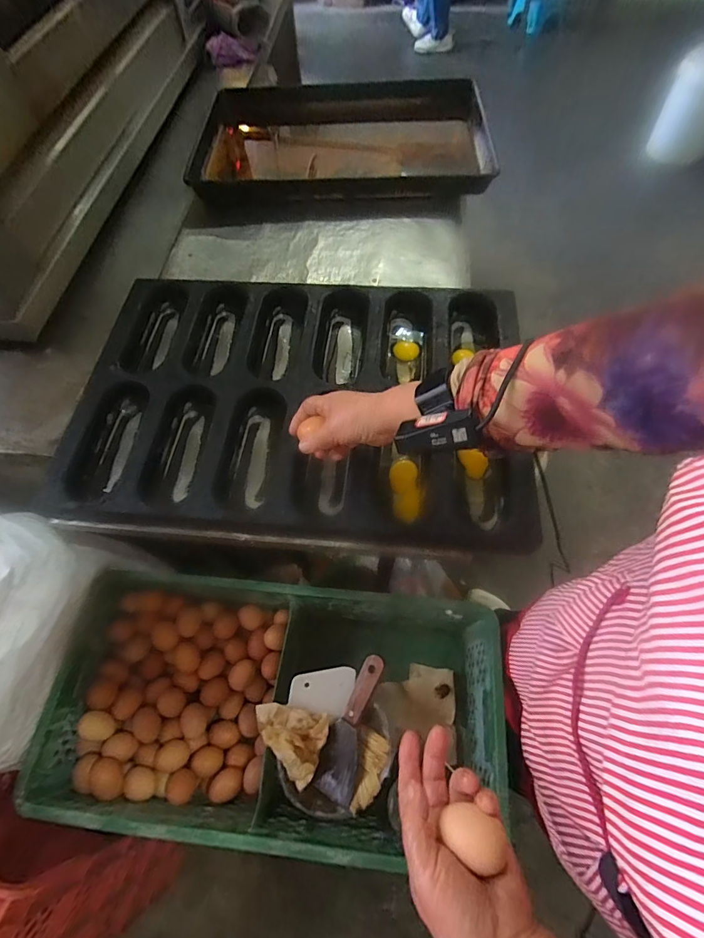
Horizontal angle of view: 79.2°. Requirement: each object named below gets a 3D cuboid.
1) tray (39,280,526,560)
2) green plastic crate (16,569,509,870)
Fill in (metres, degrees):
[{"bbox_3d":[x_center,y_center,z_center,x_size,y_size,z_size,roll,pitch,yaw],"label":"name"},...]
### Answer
[{"bbox_3d":[-0.072,-0.094,0.604,0.591,0.079,0.413,2,63,3],"label":"tray"},{"bbox_3d":[-0.118,0.377,0.701,0.650,0.214,0.320,4,63,4],"label":"green plastic crate"}]

